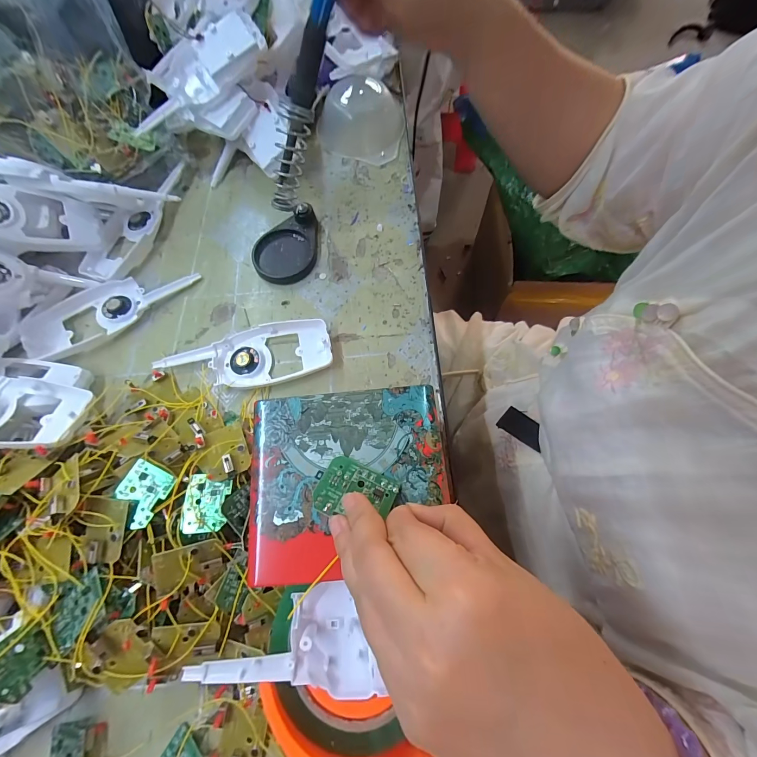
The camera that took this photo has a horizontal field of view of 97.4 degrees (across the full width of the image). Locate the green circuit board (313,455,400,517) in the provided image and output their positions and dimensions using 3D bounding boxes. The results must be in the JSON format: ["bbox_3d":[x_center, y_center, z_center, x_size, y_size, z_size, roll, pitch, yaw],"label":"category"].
[{"bbox_3d":[-0.013,0.064,0.187,0.042,0.004,0.033,23,54,9],"label":"green circuit board"}]

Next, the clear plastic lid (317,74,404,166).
[{"bbox_3d":[-0.021,-0.313,0.391,0.103,0.050,0.105,2,71,2],"label":"clear plastic lid"}]

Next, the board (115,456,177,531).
[{"bbox_3d":[-0.175,0.084,0.244,0.034,0.004,0.039,26,73,11],"label":"board"}]

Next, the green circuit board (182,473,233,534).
[{"bbox_3d":[-0.129,0.093,0.250,0.032,0.007,0.041,-4,70,1],"label":"green circuit board"}]

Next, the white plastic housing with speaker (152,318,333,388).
[{"bbox_3d":[-0.125,-0.020,0.317,0.159,0.018,0.057,-10,71,-2],"label":"white plastic housing with speaker"}]

